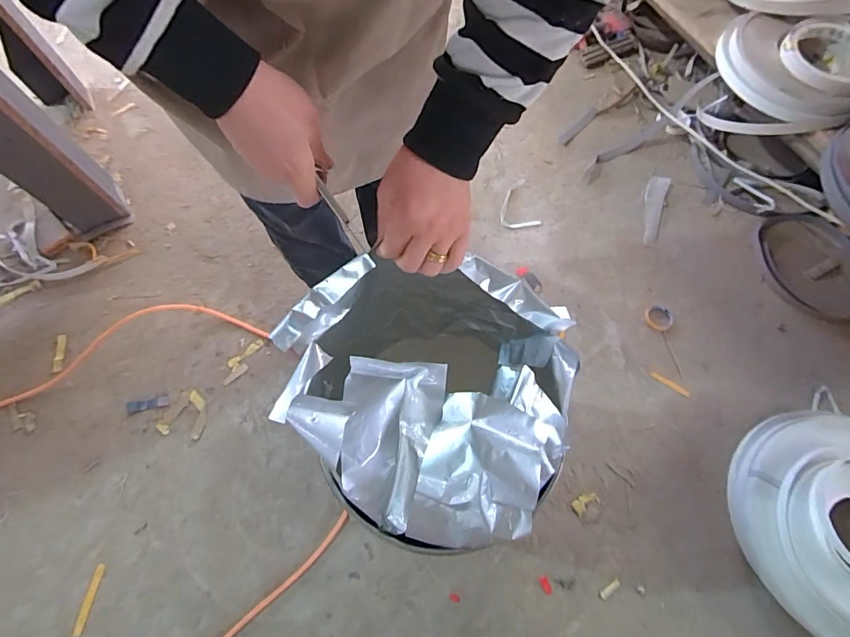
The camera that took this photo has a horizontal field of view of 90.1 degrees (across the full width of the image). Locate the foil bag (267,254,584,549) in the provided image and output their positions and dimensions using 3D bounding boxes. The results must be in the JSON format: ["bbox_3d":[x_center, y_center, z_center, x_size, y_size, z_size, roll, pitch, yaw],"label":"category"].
[{"bbox_3d":[0.015,0.091,0.464,0.251,0.259,0.267,-30,74,-11],"label":"foil bag"}]

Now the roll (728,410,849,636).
[{"bbox_3d":[0.760,0.371,0.743,0.361,0.103,0.396,0,70,-1],"label":"roll"}]

